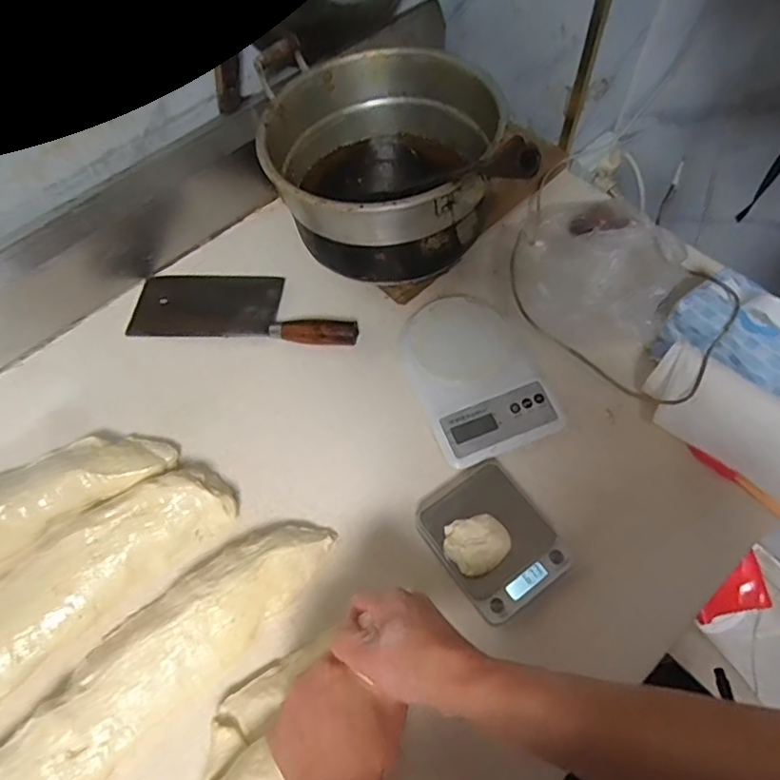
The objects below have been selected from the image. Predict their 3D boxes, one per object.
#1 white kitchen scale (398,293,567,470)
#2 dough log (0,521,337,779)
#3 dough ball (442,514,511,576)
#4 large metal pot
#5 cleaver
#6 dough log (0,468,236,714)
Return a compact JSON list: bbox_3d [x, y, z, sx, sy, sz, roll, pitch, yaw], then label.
[{"bbox_3d":[0.095,-0.021,0.662,0.145,0.034,0.205,-22,64,-9],"label":"white kitchen scale"},{"bbox_3d":[-0.320,0.334,0.476,0.665,0.051,0.111,-39,67,-16],"label":"dough log"},{"bbox_3d":[0.082,0.146,0.532,0.059,0.032,0.051,-22,63,-8],"label":"dough ball"},{"bbox_3d":[-0.009,-0.275,0.714,0.267,0.181,0.286,-1,62,2],"label":"large metal pot"},{"bbox_3d":[-0.186,-0.109,0.722,0.296,0.028,0.101,5,63,6],"label":"cleaver"},{"bbox_3d":[-0.423,0.283,0.519,0.632,0.052,0.120,-36,66,-15],"label":"dough log"}]

